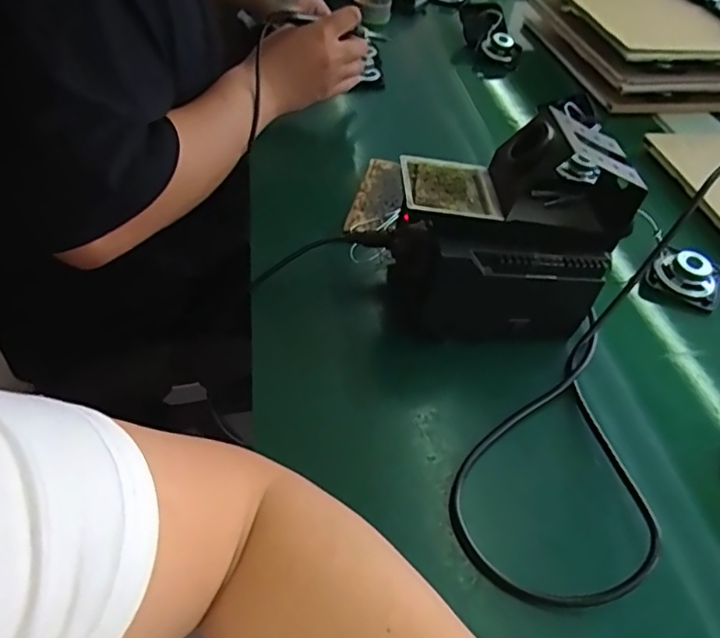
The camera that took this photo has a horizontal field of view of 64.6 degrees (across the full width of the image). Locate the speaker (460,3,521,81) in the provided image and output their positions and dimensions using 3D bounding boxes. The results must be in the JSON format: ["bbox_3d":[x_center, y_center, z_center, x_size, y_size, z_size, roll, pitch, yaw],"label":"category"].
[{"bbox_3d":[0.205,-0.446,0.914,0.081,0.081,0.128,1,47,-4],"label":"speaker"}]

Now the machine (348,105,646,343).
[{"bbox_3d":[0.104,-0.070,0.440,0.187,0.147,0.101,-1,47,-6],"label":"machine"}]

